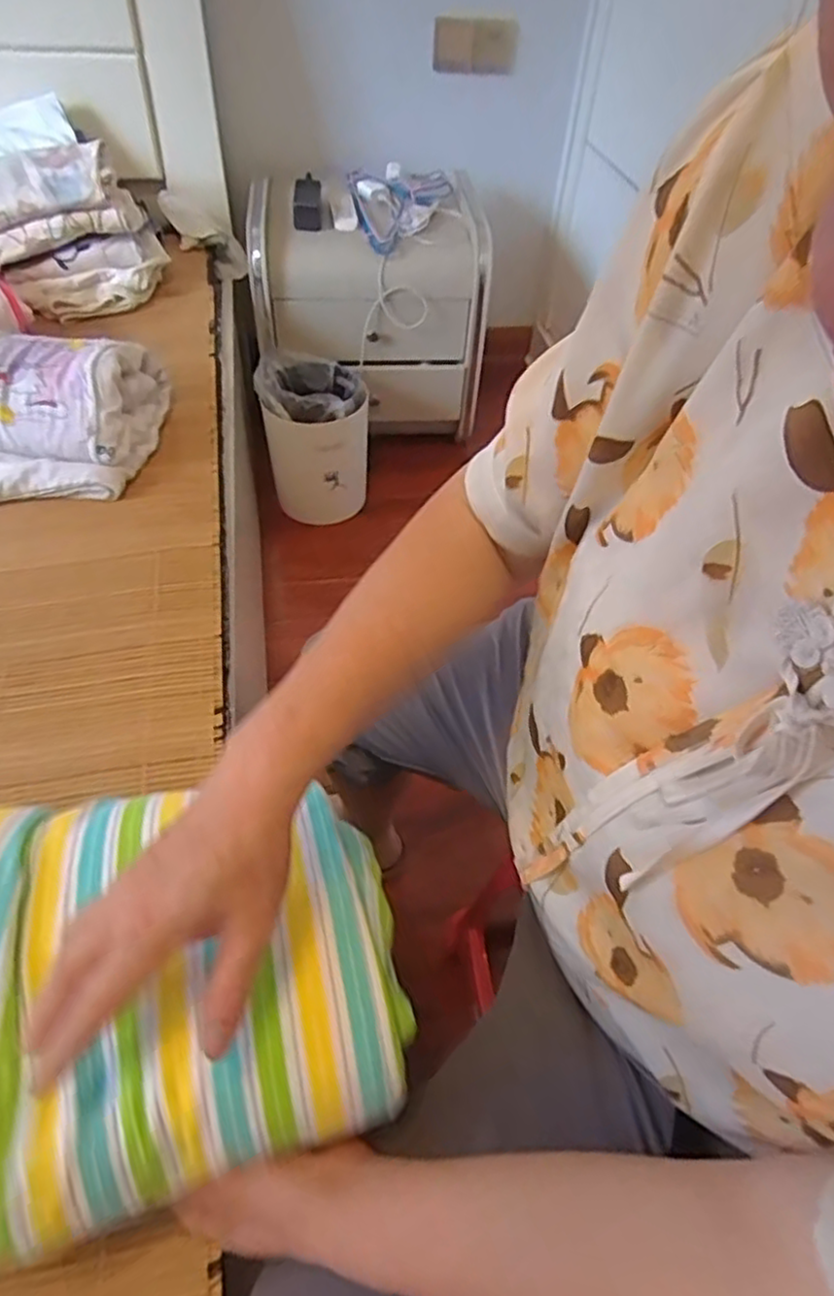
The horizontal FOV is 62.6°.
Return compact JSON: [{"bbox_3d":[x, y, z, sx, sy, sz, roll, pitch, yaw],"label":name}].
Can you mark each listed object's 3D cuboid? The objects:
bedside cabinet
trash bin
[{"bbox_3d":[-0.110,-0.776,1.532,0.472,0.393,0.426,-5,51,-8],"label":"bedside cabinet"},{"bbox_3d":[-0.209,-0.419,1.410,0.206,0.262,0.237,-11,52,-12],"label":"trash bin"}]

